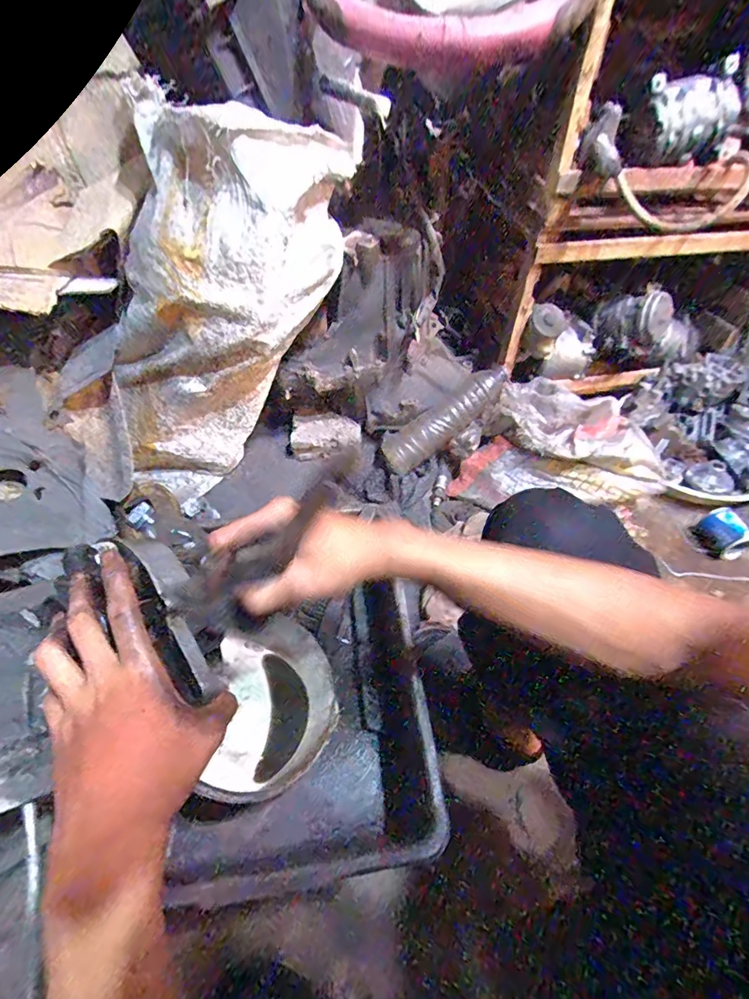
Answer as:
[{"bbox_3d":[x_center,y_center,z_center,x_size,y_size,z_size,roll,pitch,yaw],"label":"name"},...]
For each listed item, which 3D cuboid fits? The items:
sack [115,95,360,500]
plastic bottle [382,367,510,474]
[{"bbox_3d":[-0.280,-0.302,0.834,0.323,0.682,0.221,12,45,-26],"label":"sack"},{"bbox_3d":[0.163,-0.180,1.011,0.323,0.081,0.088,-37,56,3],"label":"plastic bottle"}]

